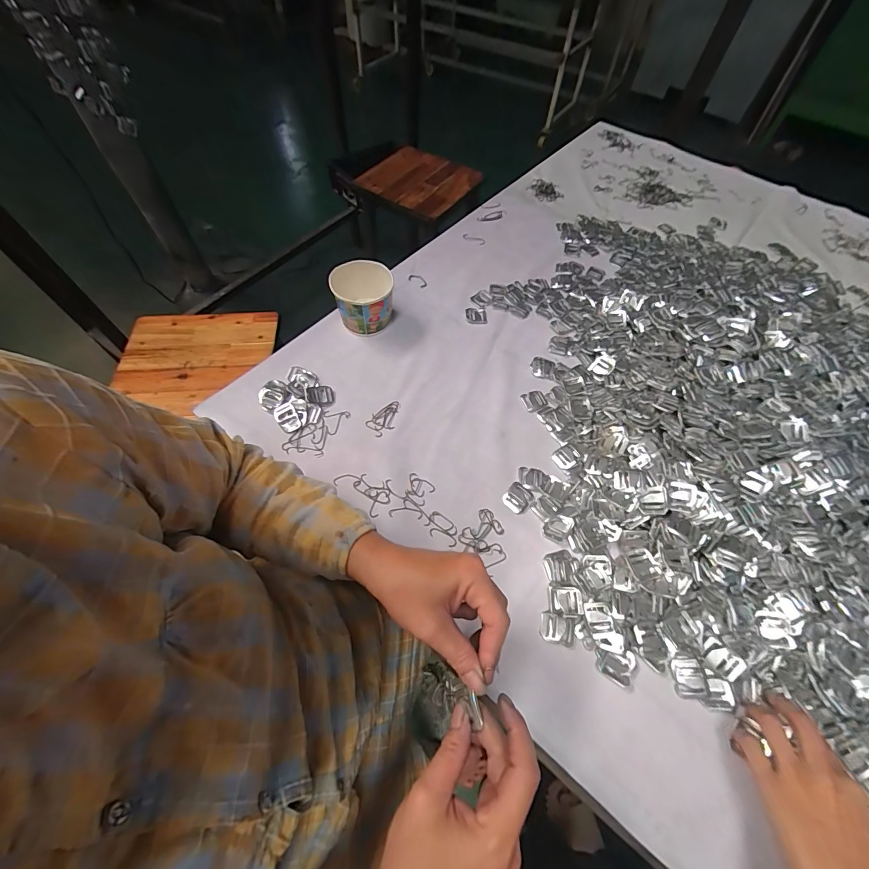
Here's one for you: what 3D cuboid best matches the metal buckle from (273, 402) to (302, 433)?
[{"bbox_3d":[-0.198,-0.022,0.508,0.029,0.006,0.041,-40,82,-12],"label":"metal buckle"}]

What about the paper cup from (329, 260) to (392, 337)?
[{"bbox_3d":[-0.108,-0.207,0.581,0.086,0.081,0.088,-10,61,-8],"label":"paper cup"}]

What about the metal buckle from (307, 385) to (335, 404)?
[{"bbox_3d":[-0.159,-0.054,0.529,0.037,0.004,0.032,-4,71,-29],"label":"metal buckle"}]

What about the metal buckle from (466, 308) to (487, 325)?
[{"bbox_3d":[0.070,-0.197,0.622,0.034,0.007,0.032,-1,60,-3],"label":"metal buckle"}]

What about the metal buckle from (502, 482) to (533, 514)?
[{"bbox_3d":[0.105,0.081,0.472,0.031,0.005,0.036,38,65,18],"label":"metal buckle"}]

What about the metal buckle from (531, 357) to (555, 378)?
[{"bbox_3d":[0.165,-0.104,0.577,0.034,0.004,0.035,20,61,9],"label":"metal buckle"}]

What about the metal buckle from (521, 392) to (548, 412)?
[{"bbox_3d":[0.146,-0.049,0.548,0.034,0.004,0.032,-14,62,-10],"label":"metal buckle"}]

